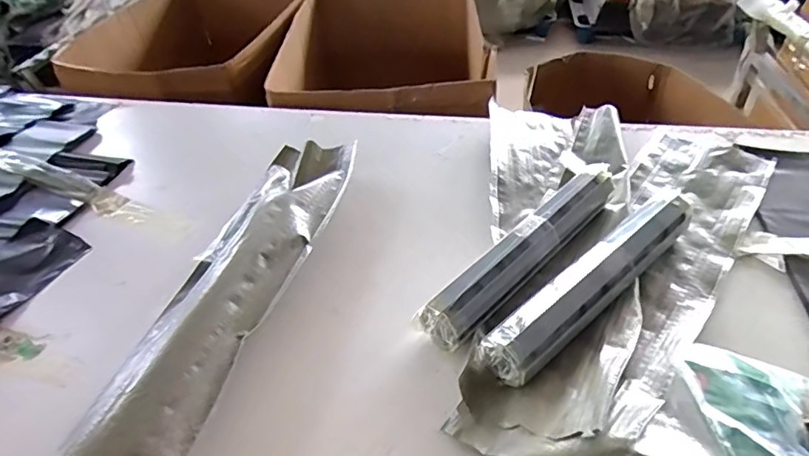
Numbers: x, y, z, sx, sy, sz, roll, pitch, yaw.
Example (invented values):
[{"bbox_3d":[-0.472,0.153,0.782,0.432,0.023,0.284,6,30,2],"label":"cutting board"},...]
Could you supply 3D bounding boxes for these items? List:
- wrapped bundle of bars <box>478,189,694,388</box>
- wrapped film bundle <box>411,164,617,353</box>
[{"bbox_3d":[0.294,0.068,0.758,0.493,0.076,0.076,-33,50,-27],"label":"wrapped bundle of bars"},{"bbox_3d":[0.200,0.027,0.809,0.460,0.072,0.084,-34,50,-28],"label":"wrapped film bundle"}]

